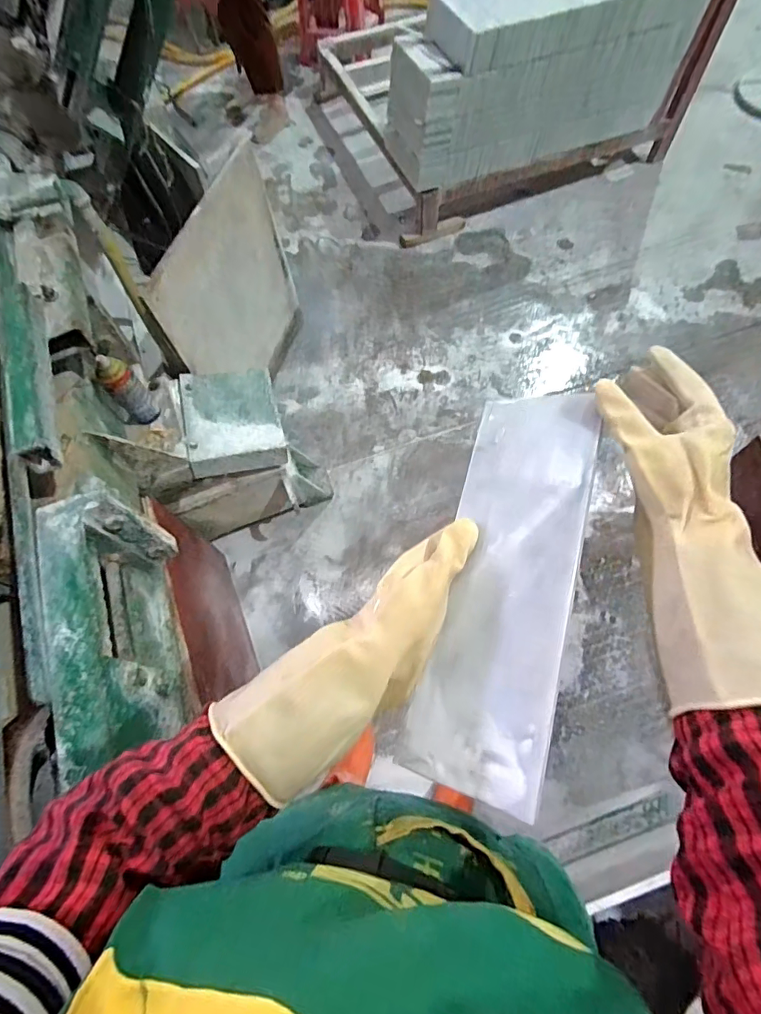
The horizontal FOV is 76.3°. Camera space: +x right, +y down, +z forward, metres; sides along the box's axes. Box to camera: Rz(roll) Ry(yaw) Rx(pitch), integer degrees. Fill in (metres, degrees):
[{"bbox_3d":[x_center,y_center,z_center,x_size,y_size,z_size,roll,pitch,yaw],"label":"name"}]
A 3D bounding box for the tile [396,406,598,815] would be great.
[{"bbox_3d":[0.092,0.047,0.355,0.097,0.005,0.294,2,67,38],"label":"tile"}]

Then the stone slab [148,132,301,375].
[{"bbox_3d":[-0.382,-0.545,1.320,0.032,0.561,0.484,19,69,11],"label":"stone slab"}]

